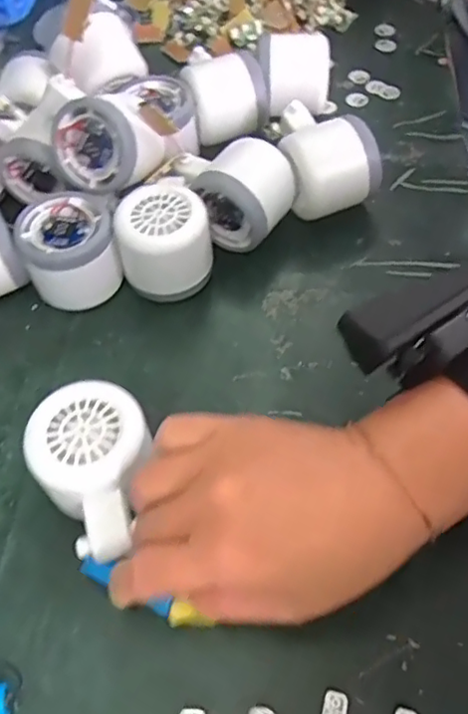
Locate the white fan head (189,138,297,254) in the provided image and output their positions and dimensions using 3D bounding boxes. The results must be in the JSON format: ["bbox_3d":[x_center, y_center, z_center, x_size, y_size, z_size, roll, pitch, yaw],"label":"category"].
[{"bbox_3d":[0.007,-0.108,0.407,0.061,0.052,0.050,22,60,15],"label":"white fan head"}]

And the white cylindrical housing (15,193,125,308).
[{"bbox_3d":[-0.103,-0.067,0.390,0.058,0.051,0.059,-1,57,1],"label":"white cylindrical housing"}]

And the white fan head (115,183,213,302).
[{"bbox_3d":[-0.044,-0.069,0.388,0.055,0.054,0.057,-1,57,1],"label":"white fan head"}]

